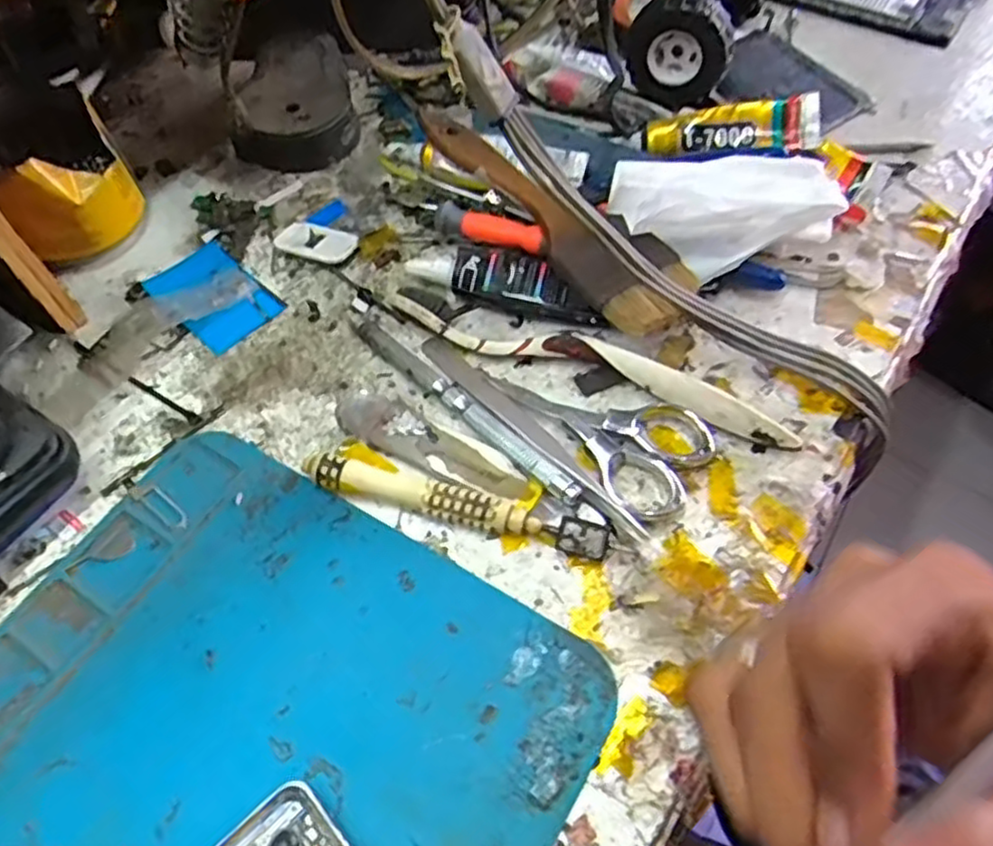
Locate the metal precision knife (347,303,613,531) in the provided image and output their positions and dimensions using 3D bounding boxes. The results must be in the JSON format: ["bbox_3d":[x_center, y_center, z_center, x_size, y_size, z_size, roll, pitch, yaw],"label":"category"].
[{"bbox_3d":[-0.015,-0.008,0.293,0.014,0.008,0.154,-38,64,-19],"label":"metal precision knife"}]

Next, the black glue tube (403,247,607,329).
[{"bbox_3d":[0.005,-0.064,0.324,0.092,0.017,0.026,20,61,14],"label":"black glue tube"}]

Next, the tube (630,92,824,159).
[{"bbox_3d":[0.114,-0.144,0.357,0.086,0.030,0.023,7,58,7],"label":"tube"}]

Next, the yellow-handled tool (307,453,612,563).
[{"bbox_3d":[-0.016,0.031,0.267,0.115,0.013,0.013,12,59,10],"label":"yellow-handled tool"}]

